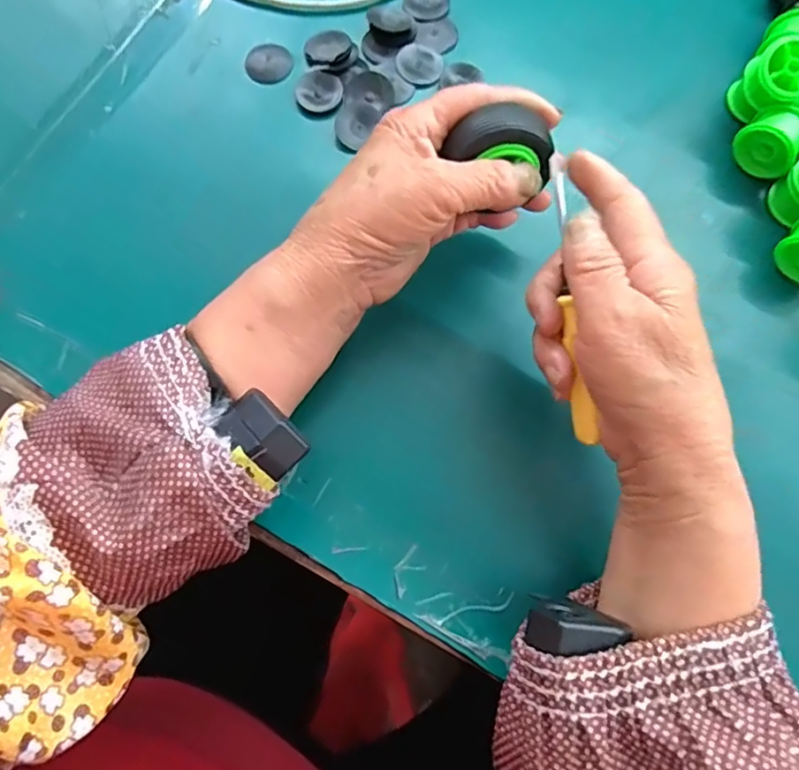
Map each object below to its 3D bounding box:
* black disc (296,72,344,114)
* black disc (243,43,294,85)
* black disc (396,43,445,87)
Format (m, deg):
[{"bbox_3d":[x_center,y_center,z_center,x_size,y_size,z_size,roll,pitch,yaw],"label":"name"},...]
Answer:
[{"bbox_3d":[-0.046,-0.171,0.343,0.026,0.006,0.024,1,74,-2],"label":"black disc"},{"bbox_3d":[-0.079,-0.194,0.354,0.028,0.004,0.027,1,74,-2],"label":"black disc"},{"bbox_3d":[0.012,-0.192,0.349,0.027,0.004,0.029,1,74,-2],"label":"black disc"}]

